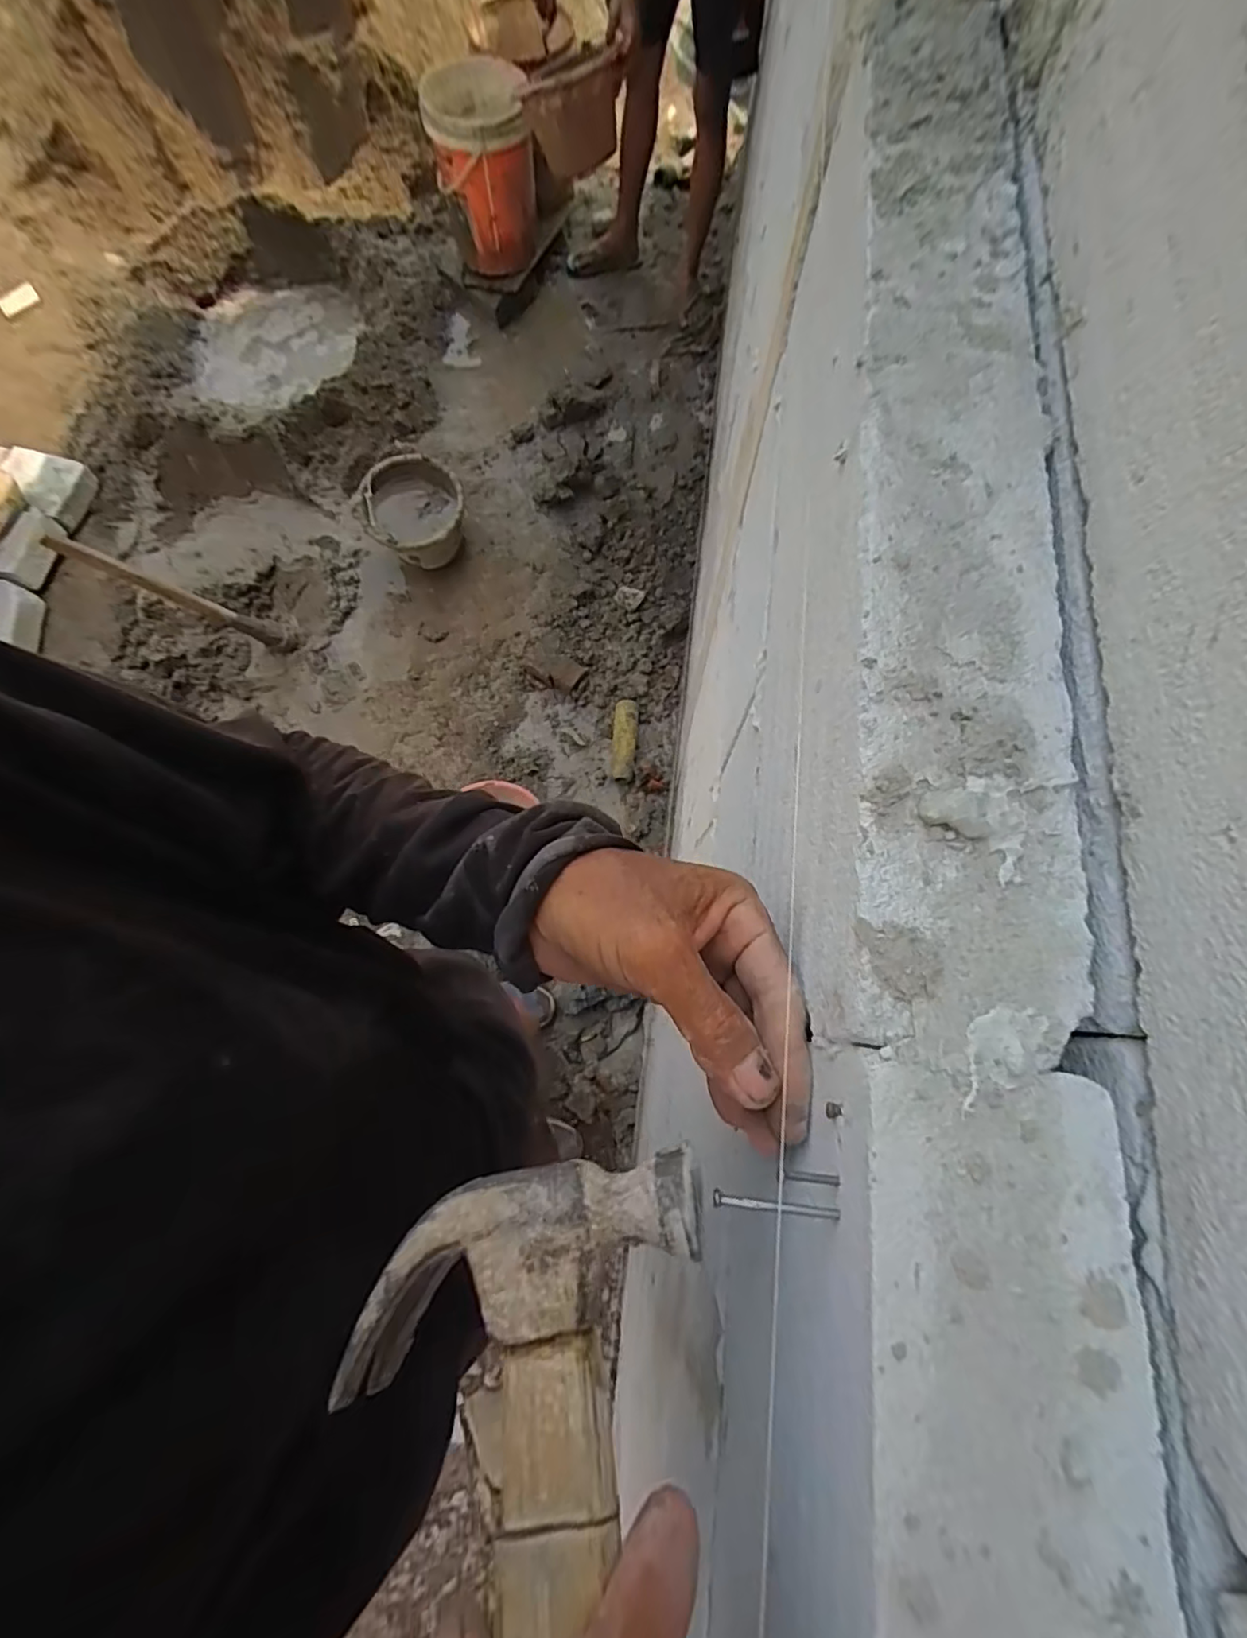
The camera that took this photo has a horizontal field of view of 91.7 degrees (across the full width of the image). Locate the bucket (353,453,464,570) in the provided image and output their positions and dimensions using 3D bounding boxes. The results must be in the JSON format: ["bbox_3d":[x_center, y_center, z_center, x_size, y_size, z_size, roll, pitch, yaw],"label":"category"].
[{"bbox_3d":[-0.587,-0.856,1.693,0.282,0.221,0.306,0,73,0],"label":"bucket"}]

